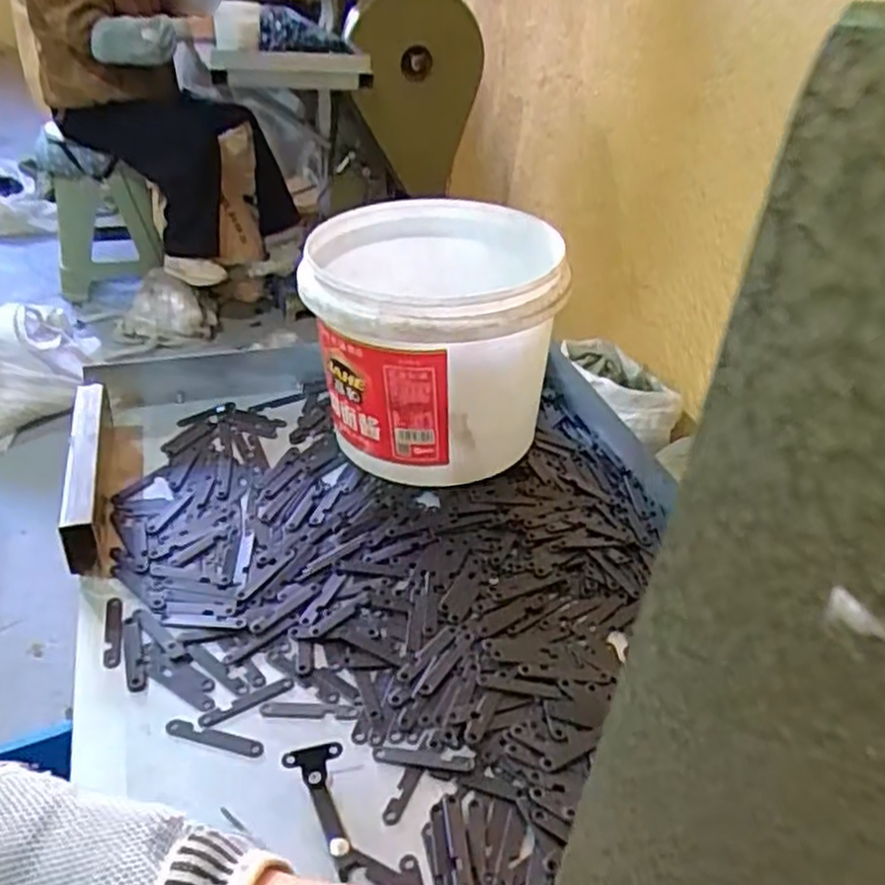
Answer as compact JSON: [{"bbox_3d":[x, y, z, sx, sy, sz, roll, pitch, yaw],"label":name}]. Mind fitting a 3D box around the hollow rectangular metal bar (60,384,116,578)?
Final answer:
[{"bbox_3d":[-0.241,0.020,0.537,0.021,0.048,0.168,-8,37,-15],"label":"hollow rectangular metal bar"}]

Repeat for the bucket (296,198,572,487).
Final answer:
[{"bbox_3d":[-0.014,-0.077,0.598,0.161,0.155,0.185,1,35,-3],"label":"bucket"}]

